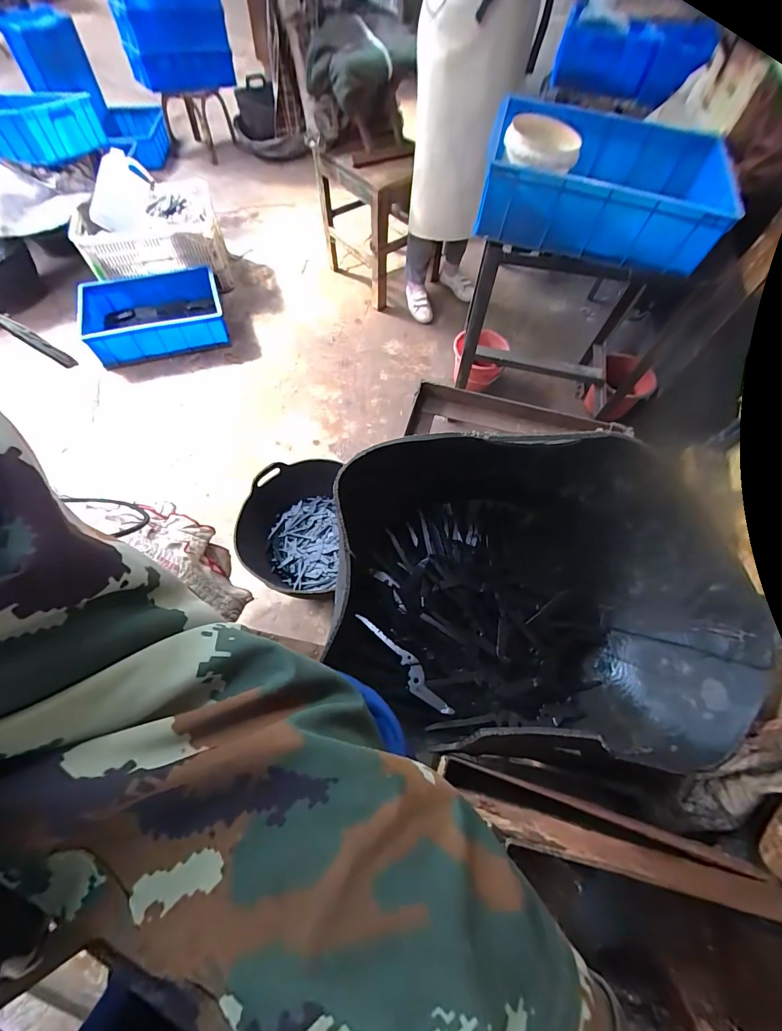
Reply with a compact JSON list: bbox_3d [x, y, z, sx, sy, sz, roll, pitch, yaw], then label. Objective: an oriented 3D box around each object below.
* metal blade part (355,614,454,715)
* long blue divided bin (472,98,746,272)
[{"bbox_3d":[0.013,0.165,0.441,0.026,0.004,0.147,-31,58,-21],"label":"metal blade part"},{"bbox_3d":[0.457,-0.723,0.846,0.478,0.158,0.301,15,64,5],"label":"long blue divided bin"}]

